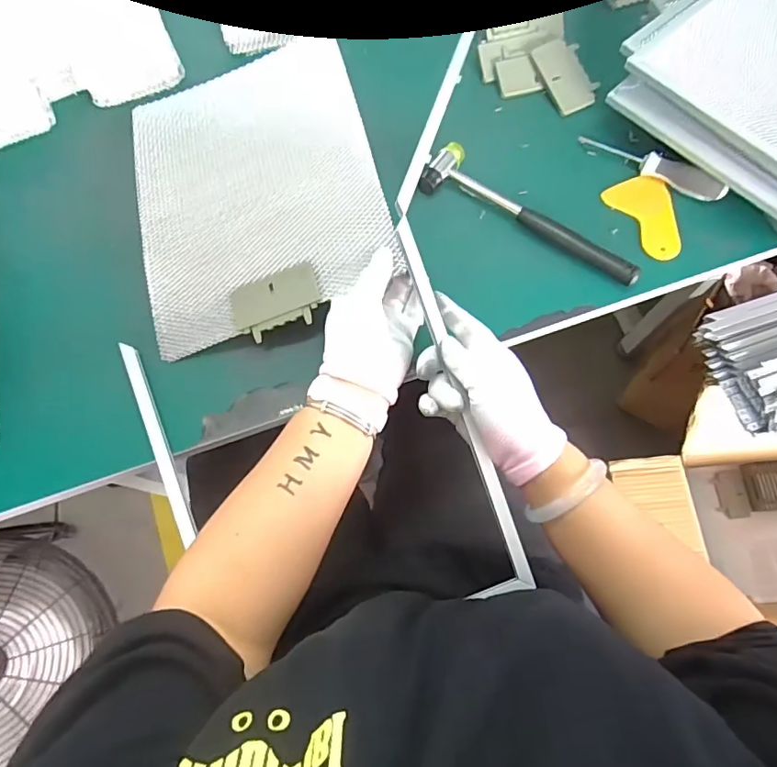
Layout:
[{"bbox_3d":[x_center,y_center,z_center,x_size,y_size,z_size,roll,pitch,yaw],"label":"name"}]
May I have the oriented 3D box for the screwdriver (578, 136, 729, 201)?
[{"bbox_3d":[0.284,-0.237,0.551,0.155,0.024,0.029,34,75,13],"label":"screwdriver"}]

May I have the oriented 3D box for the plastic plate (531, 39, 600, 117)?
[{"bbox_3d":[0.205,-0.356,0.590,0.053,0.006,0.087,-22,84,-1],"label":"plastic plate"}]

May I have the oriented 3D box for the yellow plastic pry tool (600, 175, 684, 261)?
[{"bbox_3d":[0.279,-0.179,0.540,0.061,0.011,0.098,-28,72,-8],"label":"yellow plastic pry tool"}]

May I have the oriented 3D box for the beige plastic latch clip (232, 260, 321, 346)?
[{"bbox_3d":[-0.106,-0.076,0.480,0.086,0.005,0.057,-19,76,11],"label":"beige plastic latch clip"}]

